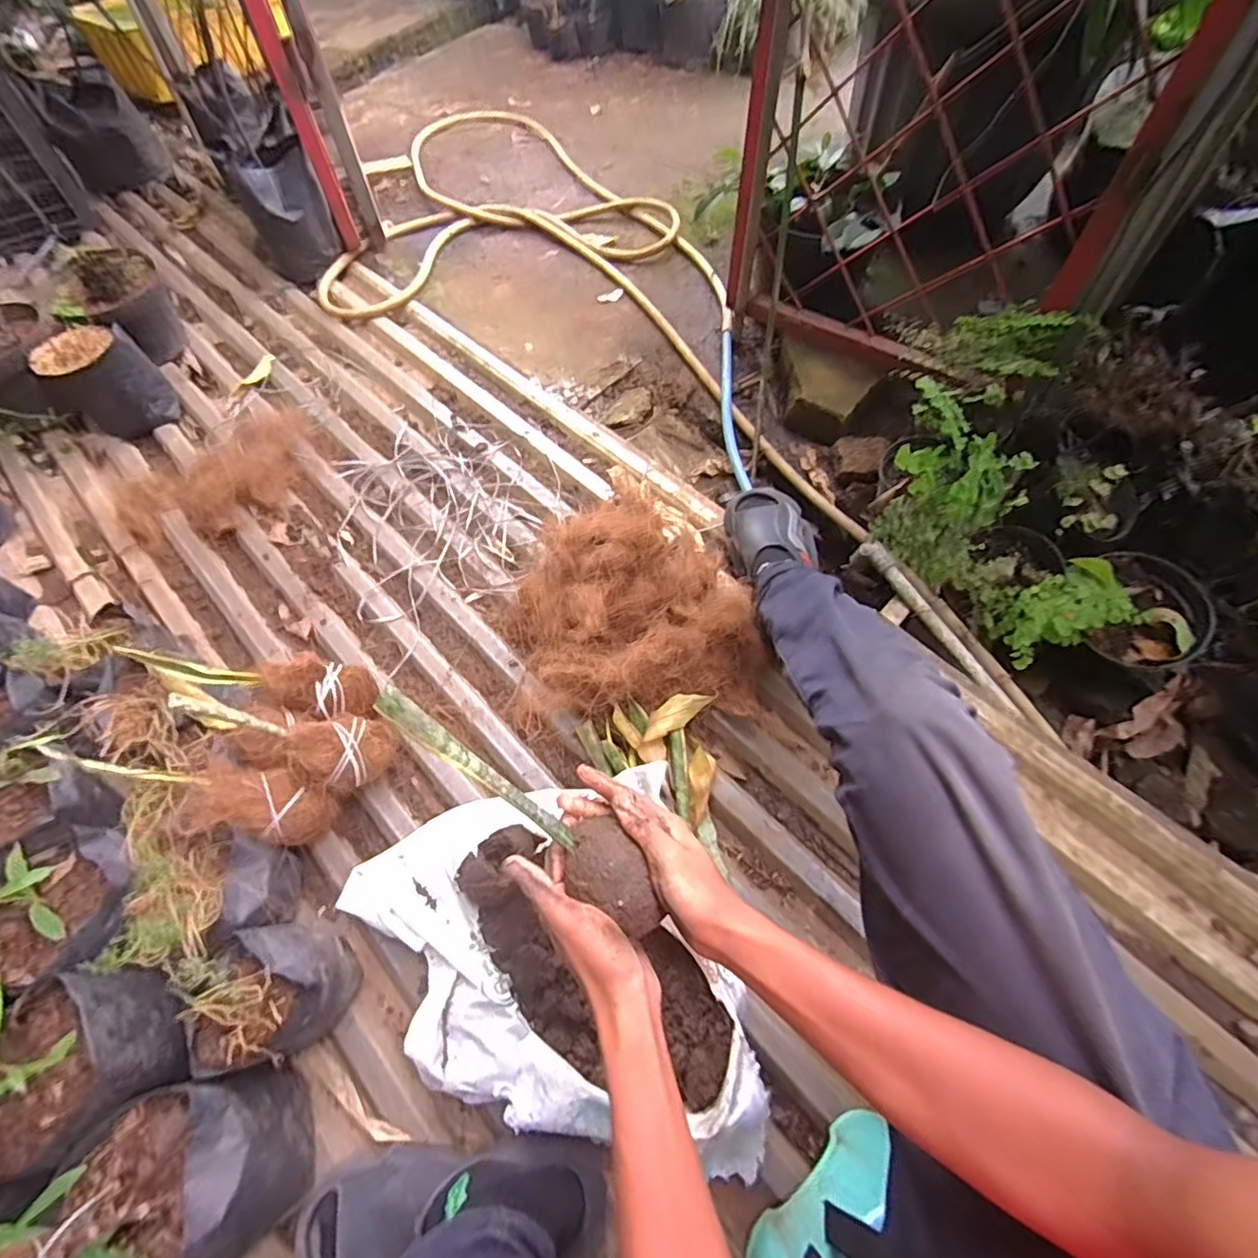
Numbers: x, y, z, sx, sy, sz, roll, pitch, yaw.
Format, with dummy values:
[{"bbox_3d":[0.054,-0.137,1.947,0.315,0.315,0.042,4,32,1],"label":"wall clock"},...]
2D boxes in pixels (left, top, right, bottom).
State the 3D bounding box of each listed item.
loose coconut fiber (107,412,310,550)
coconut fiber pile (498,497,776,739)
[{"bbox_3d":[-0.726,-0.277,1.040,0.341,0.080,0.228,-32,65,-17],"label":"loose coconut fiber"},{"bbox_3d":[-0.001,-0.031,0.843,0.369,0.158,0.305,-4,60,-2],"label":"coconut fiber pile"}]

